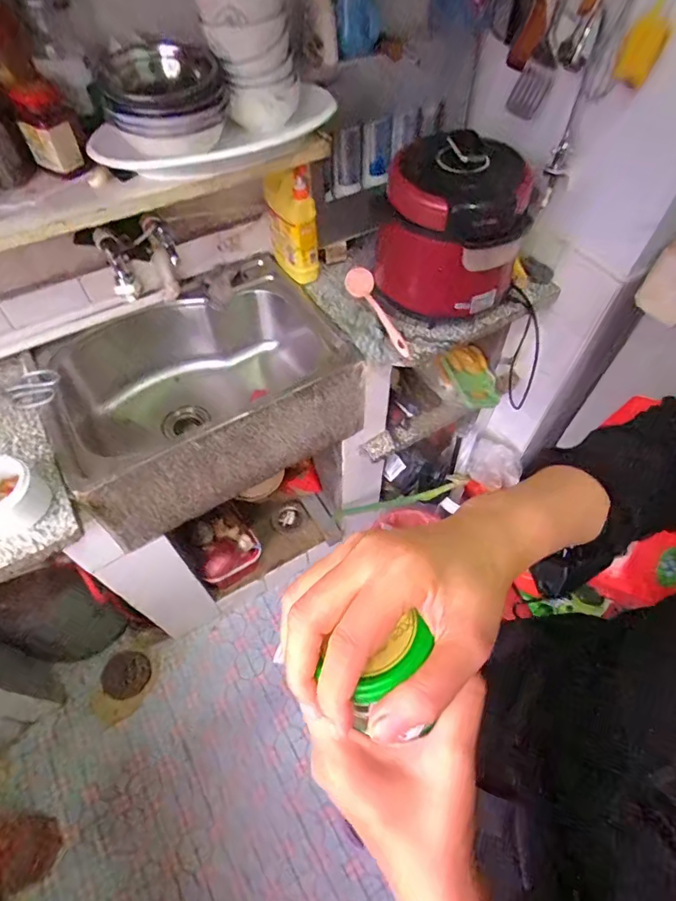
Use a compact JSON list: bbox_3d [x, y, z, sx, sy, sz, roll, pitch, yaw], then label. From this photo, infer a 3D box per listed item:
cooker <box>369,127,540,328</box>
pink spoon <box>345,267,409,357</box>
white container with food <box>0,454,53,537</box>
[{"bbox_3d":[0.217,-0.417,0.884,0.245,0.296,0.233,20,58,13],"label":"cooker"},{"bbox_3d":[0.085,-0.283,0.971,0.050,0.031,0.221,-24,71,-16],"label":"pink spoon"},{"bbox_3d":[-0.501,0.066,0.713,0.082,0.076,0.100,32,61,20],"label":"white container with food"}]

